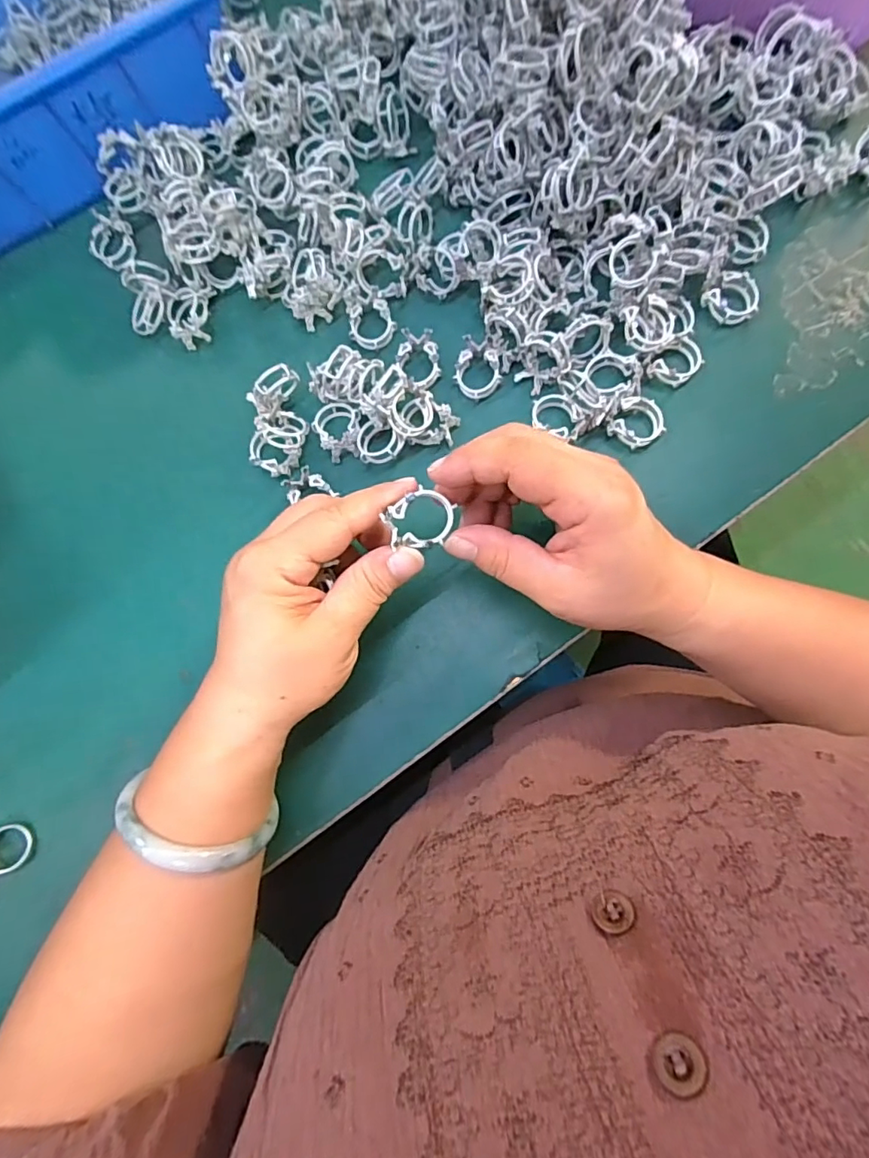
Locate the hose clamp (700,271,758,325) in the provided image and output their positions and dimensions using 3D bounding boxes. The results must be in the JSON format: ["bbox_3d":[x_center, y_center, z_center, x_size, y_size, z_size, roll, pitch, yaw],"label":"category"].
[{"bbox_3d":[0.165,-0.155,0.289,0.026,0.009,0.027,-1,82,5],"label":"hose clamp"}]

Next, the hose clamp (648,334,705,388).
[{"bbox_3d":[0.134,-0.120,0.287,0.023,0.011,0.029,33,86,8],"label":"hose clamp"}]

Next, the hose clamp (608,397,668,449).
[{"bbox_3d":[0.111,-0.084,0.283,0.027,0.012,0.025,-1,82,5],"label":"hose clamp"}]

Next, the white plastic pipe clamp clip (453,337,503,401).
[{"bbox_3d":[0.024,-0.119,0.296,0.026,0.014,0.032,-8,81,3],"label":"white plastic pipe clamp clip"}]

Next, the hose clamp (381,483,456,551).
[{"bbox_3d":[-0.005,-0.026,0.227,0.029,0.009,0.024,-35,81,-1],"label":"hose clamp"}]

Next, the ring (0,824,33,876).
[{"bbox_3d":[-0.226,0.143,0.275,0.024,0.006,0.024,7,71,-19],"label":"ring"}]

